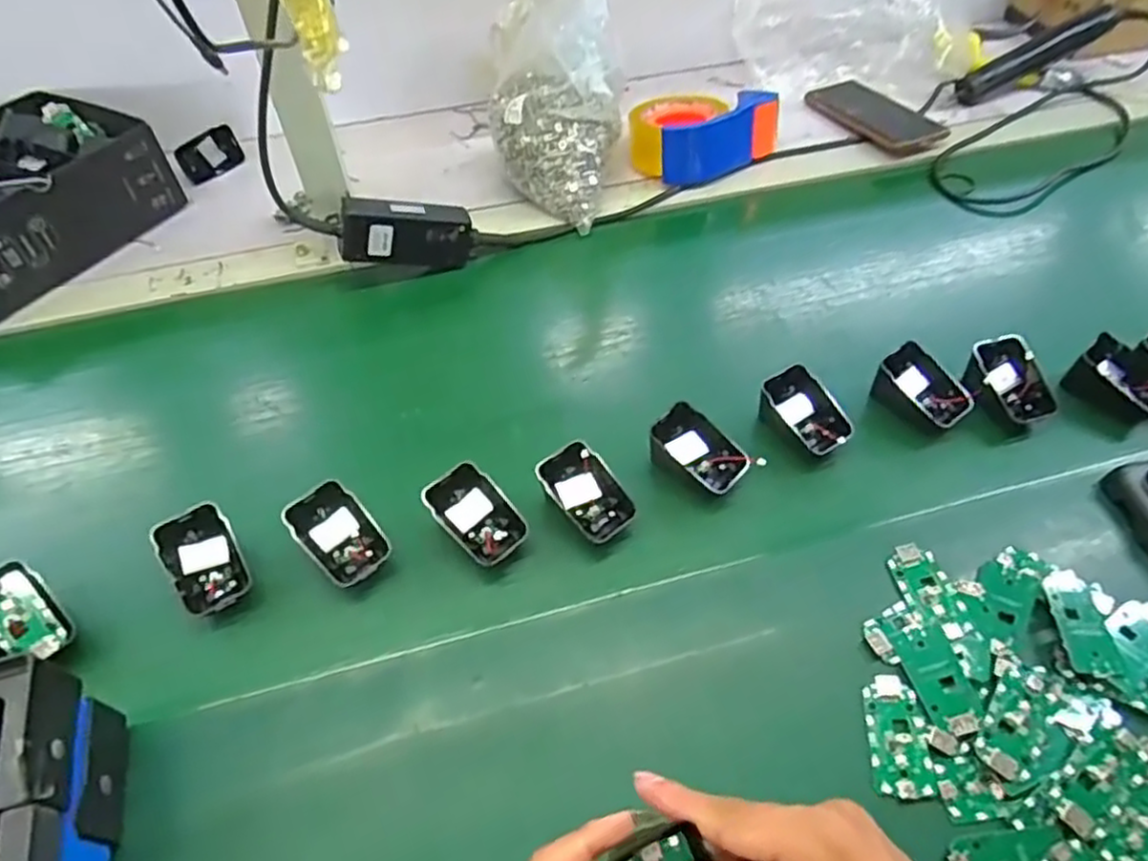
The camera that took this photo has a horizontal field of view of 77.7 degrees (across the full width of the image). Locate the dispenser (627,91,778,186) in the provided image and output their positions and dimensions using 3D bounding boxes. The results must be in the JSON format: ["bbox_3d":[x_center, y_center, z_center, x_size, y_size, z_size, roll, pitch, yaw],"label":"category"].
[{"bbox_3d":[0.133,-0.325,0.765,0.148,0.068,0.102,-14,52,-10],"label":"dispenser"}]

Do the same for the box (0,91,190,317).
[{"bbox_3d":[-0.542,-0.231,0.696,0.183,0.091,0.253,23,55,18],"label":"box"}]

